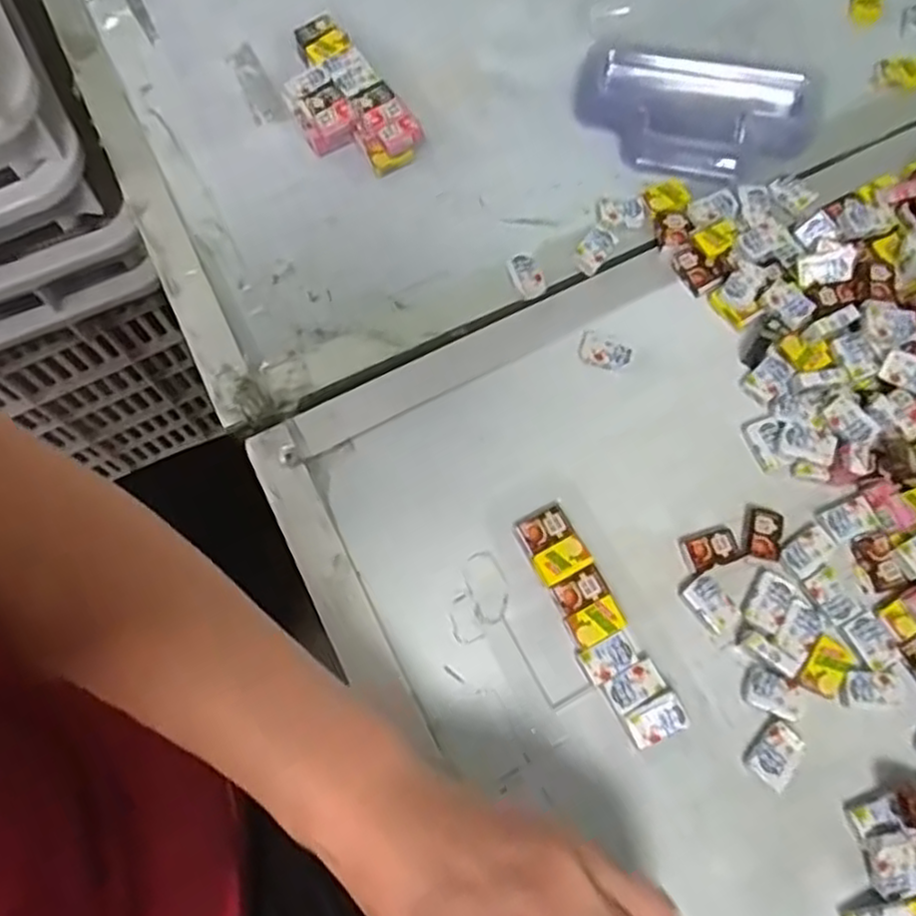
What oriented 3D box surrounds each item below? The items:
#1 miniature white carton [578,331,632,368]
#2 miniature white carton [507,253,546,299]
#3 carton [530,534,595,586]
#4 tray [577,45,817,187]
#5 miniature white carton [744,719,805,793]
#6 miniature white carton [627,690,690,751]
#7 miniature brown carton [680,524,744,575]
[{"bbox_3d":[0.080,-0.057,0.391,0.027,0.004,0.019,18,71,7],"label":"miniature white carton"},{"bbox_3d":[0.039,-0.102,0.408,0.018,0.010,0.024,-22,71,-7],"label":"miniature white carton"},{"bbox_3d":[0.051,0.050,0.356,0.029,0.008,0.017,-29,72,-9],"label":"carton"},{"bbox_3d":[0.141,-0.204,0.434,0.139,0.029,0.070,10,70,5],"label":"tray"},{"bbox_3d":[0.144,0.134,0.326,0.018,0.006,0.026,39,75,14],"label":"miniature white carton"},{"bbox_3d":[0.090,0.120,0.329,0.025,0.015,0.017,-28,72,-9],"label":"miniature white carton"},{"bbox_3d":[0.125,0.045,0.358,0.026,0.006,0.019,-18,71,-5],"label":"miniature brown carton"}]

